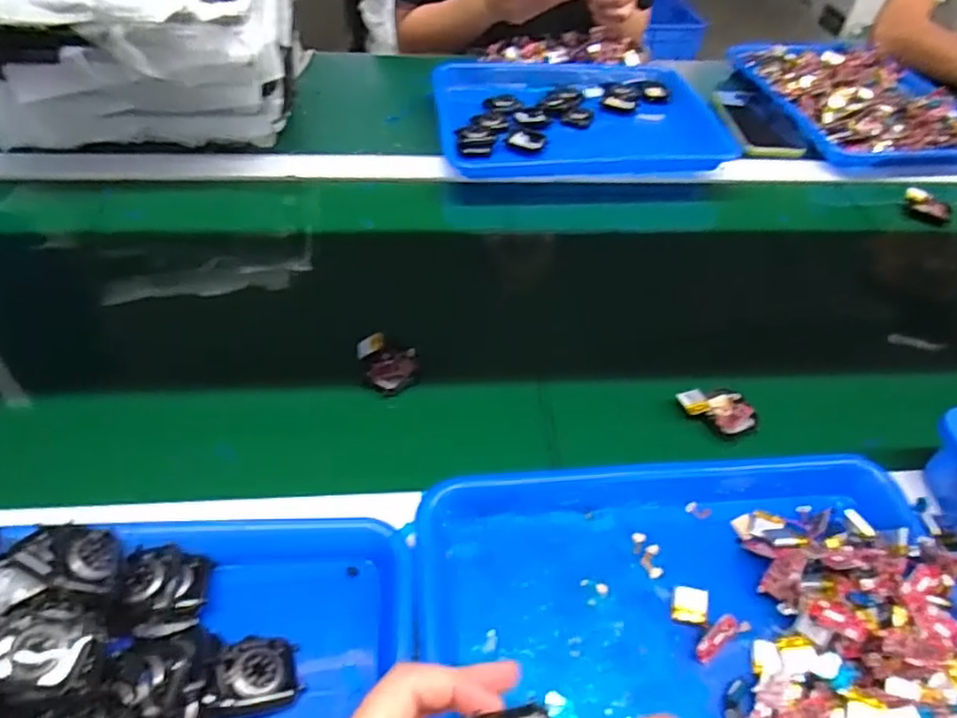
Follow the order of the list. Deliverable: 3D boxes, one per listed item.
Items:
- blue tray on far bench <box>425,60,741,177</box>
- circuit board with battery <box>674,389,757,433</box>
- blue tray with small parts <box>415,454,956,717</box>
[{"bbox_3d":[0.120,-0.297,0.799,0.343,0.036,0.226,0,49,-6],"label":"blue tray on far bench"},{"bbox_3d":[0.190,0.042,0.515,0.052,0.017,0.045,-10,51,-15],"label":"circuit board with battery"},{"bbox_3d":[0.134,0.169,0.373,0.321,0.044,0.253,-2,49,-8],"label":"blue tray with small parts"}]

